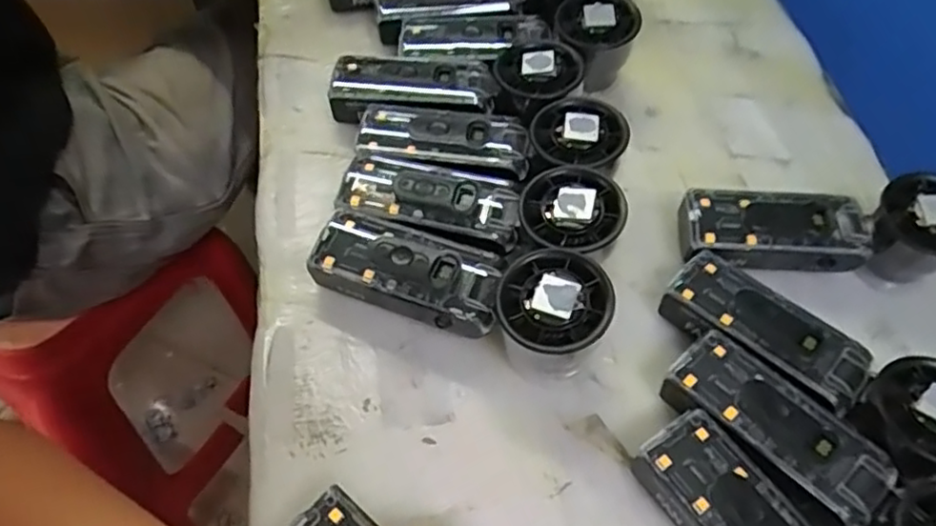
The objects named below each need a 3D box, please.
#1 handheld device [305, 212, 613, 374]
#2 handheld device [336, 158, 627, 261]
[{"bbox_3d":[-0.009,0.015,0.367,0.167,0.061,0.057,20,54,10],"label":"handheld device"},{"bbox_3d":[0.004,-0.031,0.395,0.162,0.061,0.054,14,53,6],"label":"handheld device"}]

